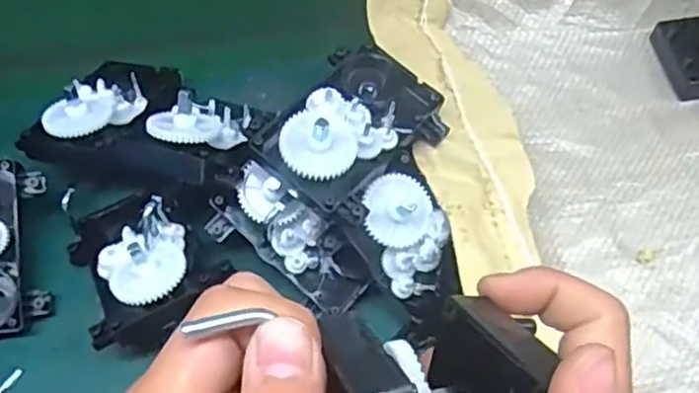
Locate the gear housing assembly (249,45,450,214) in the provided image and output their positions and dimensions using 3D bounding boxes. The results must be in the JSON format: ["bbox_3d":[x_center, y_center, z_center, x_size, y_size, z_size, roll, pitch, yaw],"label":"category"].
[{"bbox_3d":[0.002,-0.038,0.398,0.076,0.043,0.102,45,56,-1],"label":"gear housing assembly"}]

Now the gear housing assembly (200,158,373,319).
[{"bbox_3d":[-0.031,0.025,0.409,0.097,0.055,0.032,40,25,-5],"label":"gear housing assembly"}]

